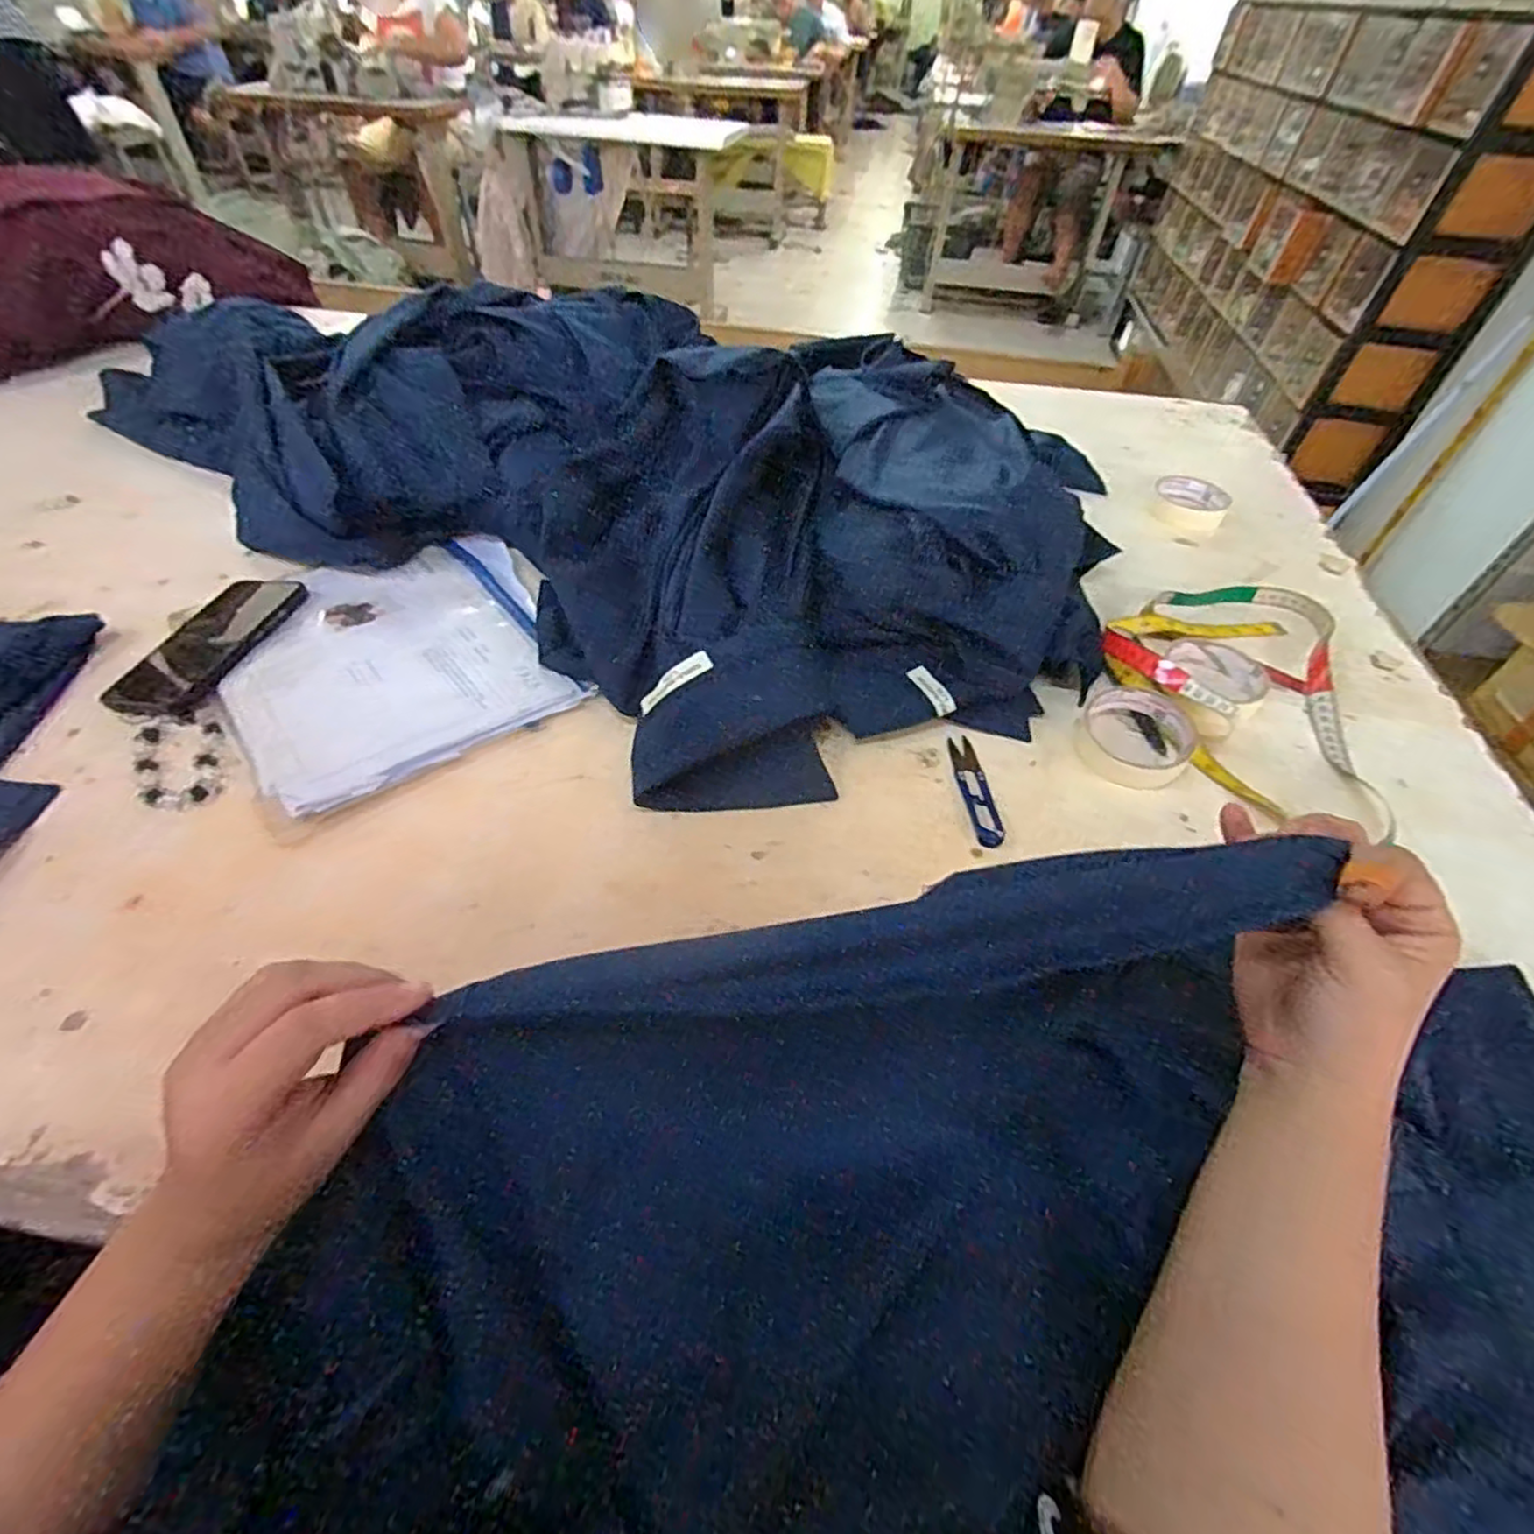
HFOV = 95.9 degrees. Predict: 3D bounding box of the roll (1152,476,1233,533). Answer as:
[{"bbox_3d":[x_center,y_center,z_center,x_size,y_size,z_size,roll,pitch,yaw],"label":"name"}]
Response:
[{"bbox_3d":[0.498,-0.311,0.816,0.081,0.028,0.081,2,48,-2],"label":"roll"}]

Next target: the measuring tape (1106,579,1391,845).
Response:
[{"bbox_3d":[0.396,-0.082,0.593,0.206,0.041,0.319,16,49,10],"label":"measuring tape"}]

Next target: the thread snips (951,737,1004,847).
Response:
[{"bbox_3d":[0.157,0.016,0.516,0.022,0.009,0.106,-1,49,-5],"label":"thread snips"}]

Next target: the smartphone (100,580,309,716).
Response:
[{"bbox_3d":[-0.469,-0.105,0.582,0.079,0.016,0.164,14,49,8],"label":"smartphone"}]

